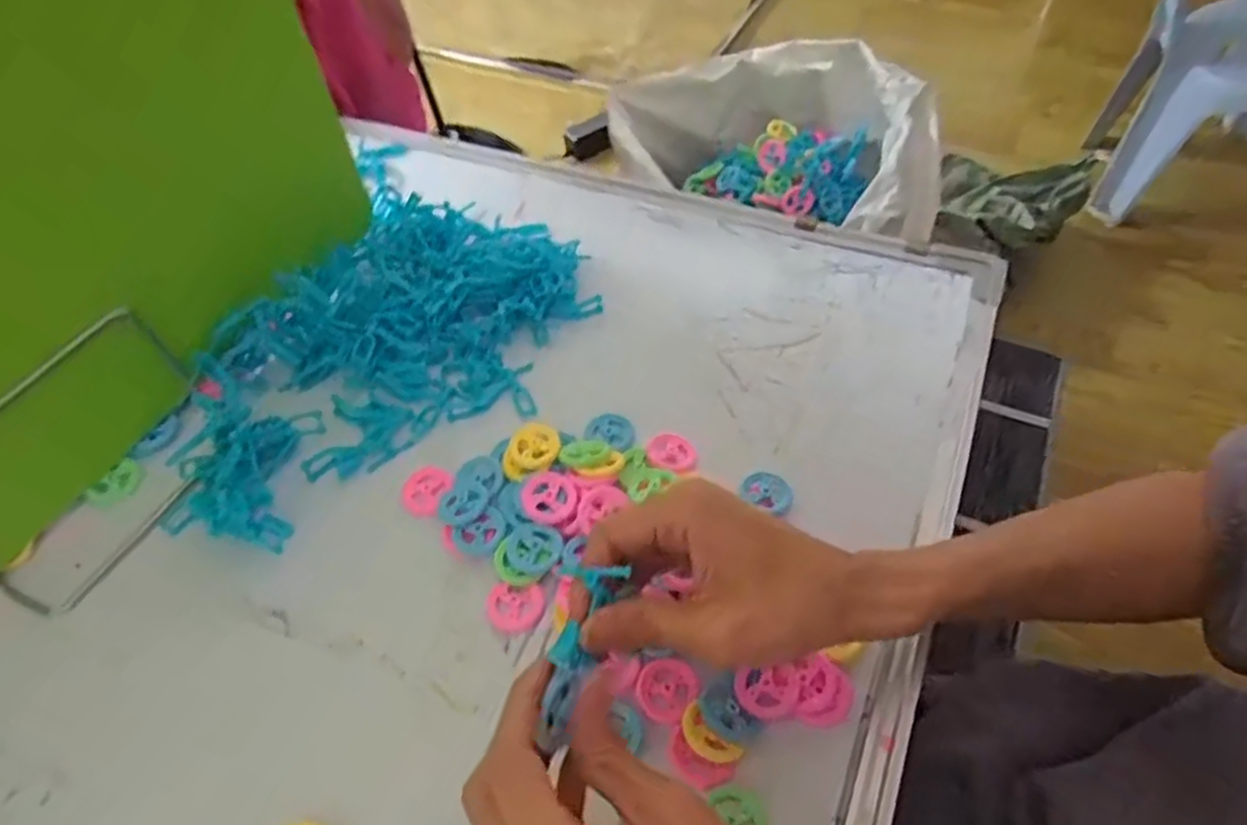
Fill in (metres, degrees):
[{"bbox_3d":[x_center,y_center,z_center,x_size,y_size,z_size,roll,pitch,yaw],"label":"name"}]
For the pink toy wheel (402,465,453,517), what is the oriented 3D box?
[{"bbox_3d":[-0.116,0.045,0.424,0.030,0.009,0.029,-2,52,2],"label":"pink toy wheel"}]

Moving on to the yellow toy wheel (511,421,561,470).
[{"bbox_3d":[-0.052,0.019,0.424,0.028,0.004,0.029,0,64,0],"label":"yellow toy wheel"}]

